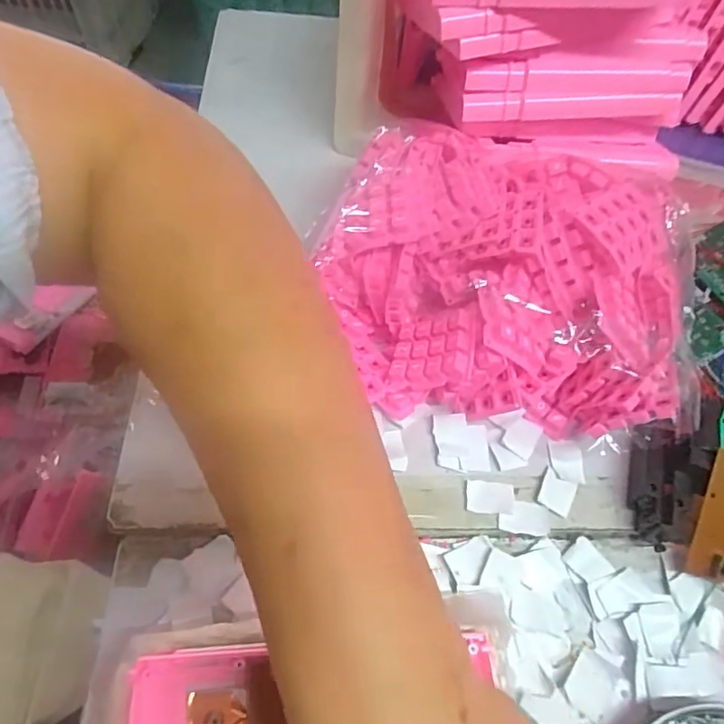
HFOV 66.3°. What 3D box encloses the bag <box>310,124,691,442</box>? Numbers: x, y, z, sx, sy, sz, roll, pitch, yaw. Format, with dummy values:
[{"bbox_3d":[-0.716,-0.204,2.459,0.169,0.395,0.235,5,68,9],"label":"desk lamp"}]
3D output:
[{"bbox_3d":[0.094,-0.056,0.371,0.229,0.098,0.182,10,57,1],"label":"bag"}]

